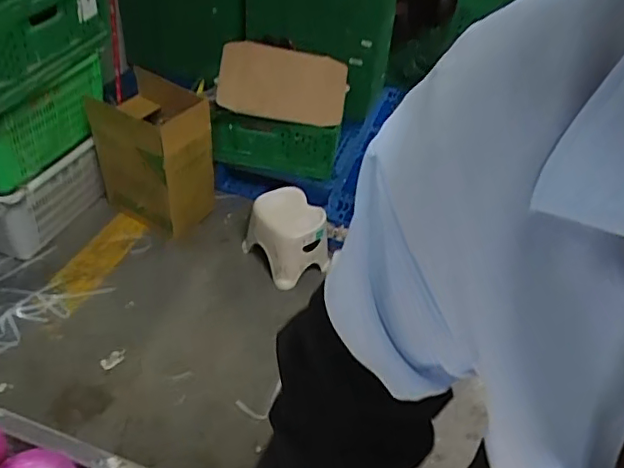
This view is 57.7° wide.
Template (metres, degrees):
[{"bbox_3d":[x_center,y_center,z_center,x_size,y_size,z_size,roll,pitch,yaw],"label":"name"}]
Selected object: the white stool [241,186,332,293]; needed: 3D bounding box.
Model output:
[{"bbox_3d":[-0.092,0.013,1.975,0.238,0.229,0.280,-10,43,-20],"label":"white stool"}]

